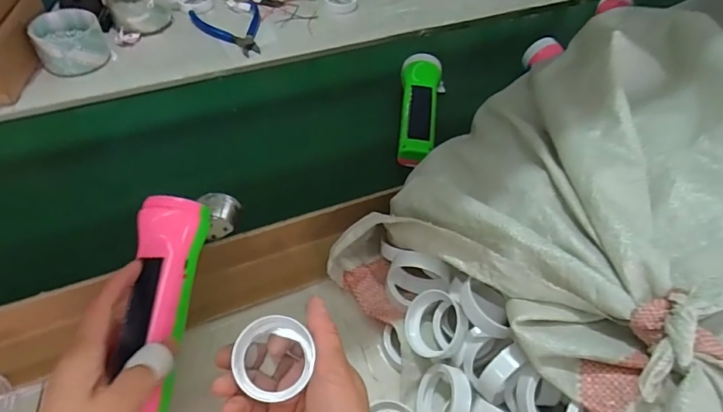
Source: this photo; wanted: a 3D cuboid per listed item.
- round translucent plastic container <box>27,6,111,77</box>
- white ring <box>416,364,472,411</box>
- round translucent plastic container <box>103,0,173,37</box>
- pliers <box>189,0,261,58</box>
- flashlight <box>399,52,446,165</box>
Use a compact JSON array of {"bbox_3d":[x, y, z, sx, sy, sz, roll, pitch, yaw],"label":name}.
[{"bbox_3d":[-0.385,-0.217,0.636,0.083,0.051,0.086,-21,56,-20],"label":"round translucent plastic container"},{"bbox_3d":[0.064,0.152,0.370,0.018,0.054,0.052,20,66,-15],"label":"white ring"},{"bbox_3d":[-0.328,-0.297,0.704,0.088,0.048,0.095,-14,54,-15],"label":"round translucent plastic container"},{"bbox_3d":[-0.185,-0.266,0.712,0.101,0.010,0.138,-22,56,-21],"label":"pliers"},{"bbox_3d":[0.070,-0.117,0.600,0.058,0.049,0.176,11,51,4],"label":"flashlight"}]

